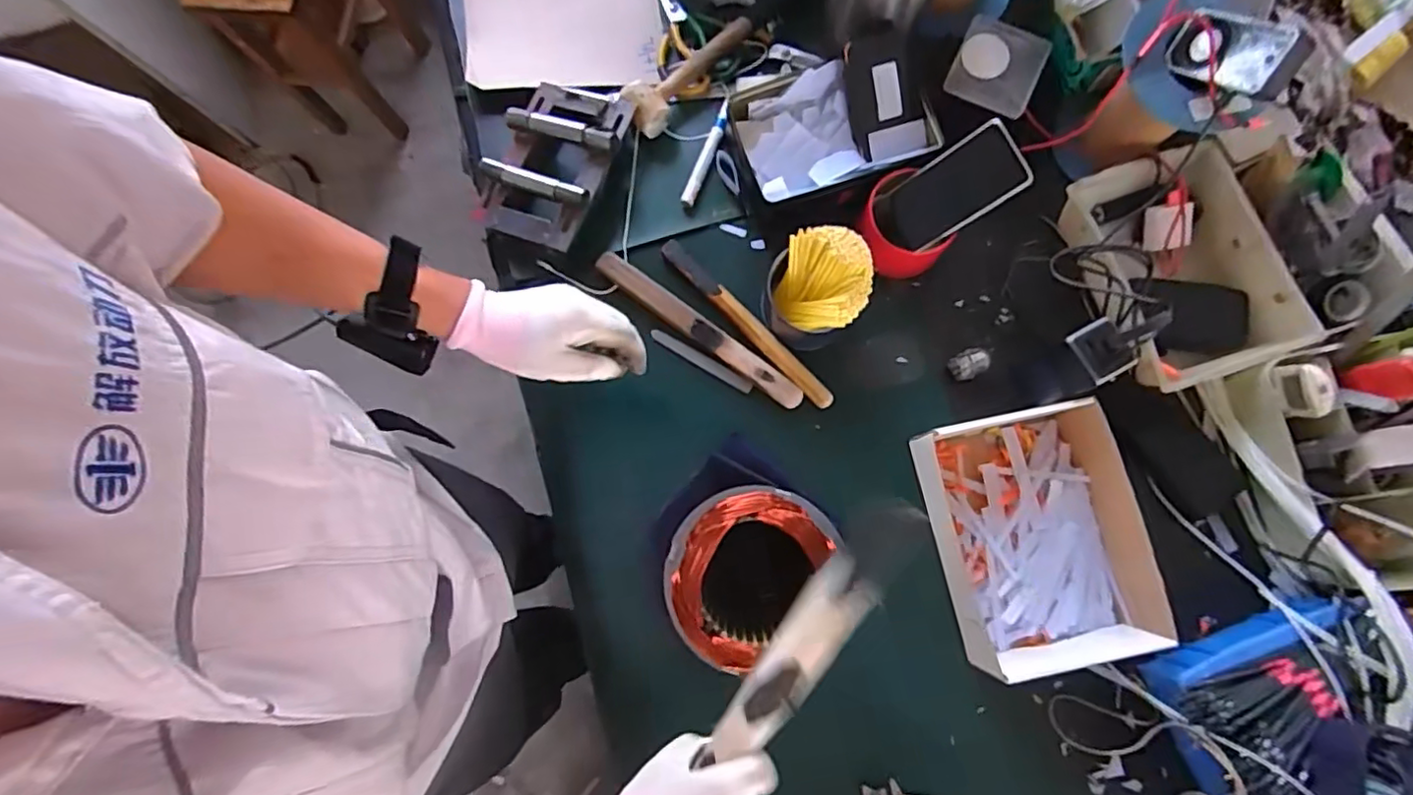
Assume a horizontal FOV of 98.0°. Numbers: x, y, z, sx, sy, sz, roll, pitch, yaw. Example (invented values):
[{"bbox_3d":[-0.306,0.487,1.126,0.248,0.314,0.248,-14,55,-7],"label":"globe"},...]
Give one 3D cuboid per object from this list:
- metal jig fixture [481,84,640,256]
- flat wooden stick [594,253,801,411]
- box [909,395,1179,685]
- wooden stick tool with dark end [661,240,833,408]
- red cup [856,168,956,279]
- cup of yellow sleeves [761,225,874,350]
[{"bbox_3d":[-0.180,-0.272,0.712,0.145,0.057,0.194,21,81,5],"label":"metal jig fixture"},{"bbox_3d":[-0.010,-0.077,0.695,0.274,0.019,0.029,37,83,7],"label":"flat wooden stick"},{"bbox_3d":[0.339,0.138,0.625,0.202,0.070,0.246,-12,80,-1],"label":"box"},{"bbox_3d":[0.045,-0.085,0.699,0.024,0.014,0.257,-44,82,-6],"label":"wooden stick tool with dark end"},{"bbox_3d":[0.215,-0.185,0.691,0.088,0.060,0.103,-40,81,-6],"label":"red cup"},{"bbox_3d":[0.115,-0.115,0.658,0.098,0.101,0.102,0,80,1],"label":"cup of yellow sleeves"}]

